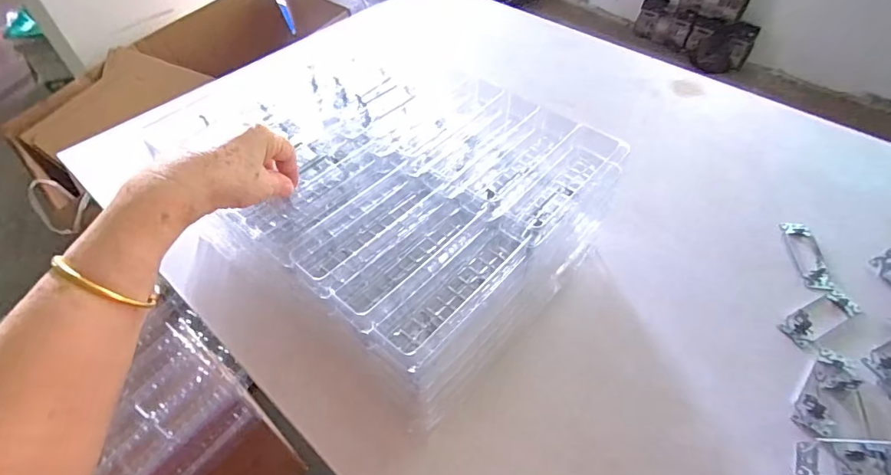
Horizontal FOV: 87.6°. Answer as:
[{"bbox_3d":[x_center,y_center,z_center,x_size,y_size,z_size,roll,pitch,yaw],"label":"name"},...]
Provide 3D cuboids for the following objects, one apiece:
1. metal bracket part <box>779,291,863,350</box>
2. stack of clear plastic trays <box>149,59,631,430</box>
[{"bbox_3d":[0.466,0.096,0.571,0.119,0.020,0.039,-24,55,-18],"label":"metal bracket part"},{"bbox_3d":[-0.052,-0.056,0.562,0.420,0.124,0.363,35,58,24],"label":"stack of clear plastic trays"}]

